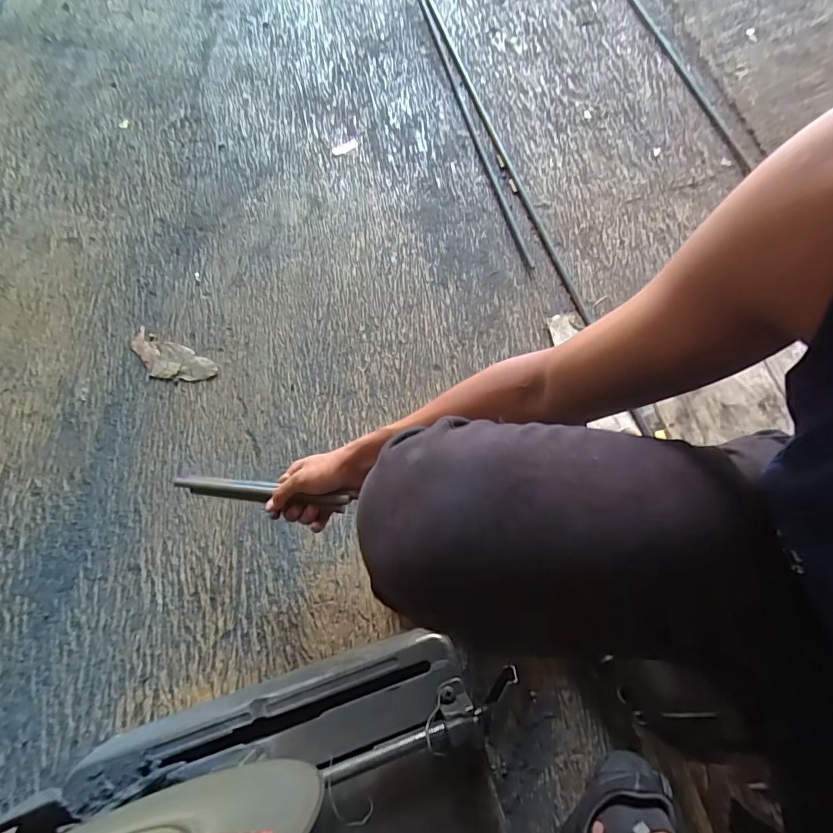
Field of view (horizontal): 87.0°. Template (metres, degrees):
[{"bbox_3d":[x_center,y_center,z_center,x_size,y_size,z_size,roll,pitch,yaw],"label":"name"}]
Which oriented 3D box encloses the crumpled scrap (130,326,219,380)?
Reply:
[{"bbox_3d":[-0.411,-0.094,0.730,0.154,0.006,0.065,25,70,7],"label":"crumpled scrap"}]

